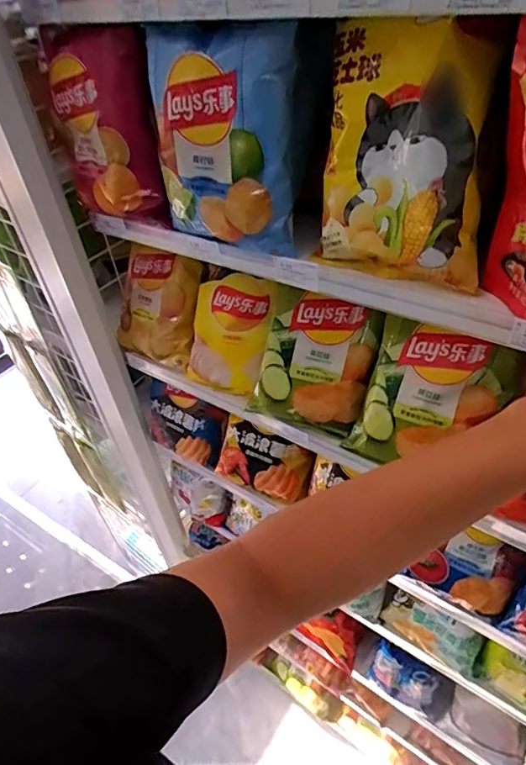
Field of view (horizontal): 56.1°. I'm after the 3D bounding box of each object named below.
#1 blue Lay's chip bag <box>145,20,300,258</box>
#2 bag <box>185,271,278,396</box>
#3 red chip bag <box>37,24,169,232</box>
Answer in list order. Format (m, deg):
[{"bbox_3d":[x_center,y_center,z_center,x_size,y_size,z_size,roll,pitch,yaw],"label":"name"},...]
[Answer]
[{"bbox_3d":[-0.038,-0.225,0.473,0.157,0.183,0.049,16,47,23],"label":"blue Lay's chip bag"},{"bbox_3d":[-0.042,-0.063,0.667,0.122,0.165,0.050,16,16,15],"label":"bag"},{"bbox_3d":[-0.176,-0.273,0.543,0.144,0.190,0.050,14,47,21],"label":"red chip bag"}]

